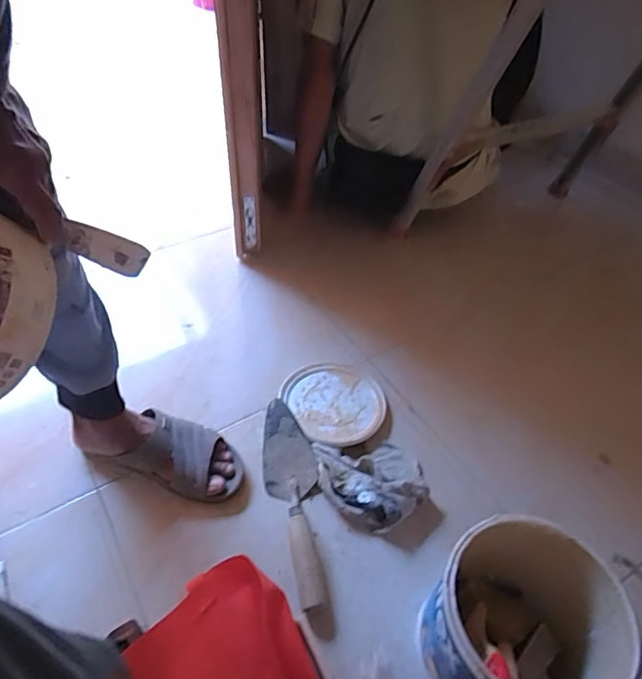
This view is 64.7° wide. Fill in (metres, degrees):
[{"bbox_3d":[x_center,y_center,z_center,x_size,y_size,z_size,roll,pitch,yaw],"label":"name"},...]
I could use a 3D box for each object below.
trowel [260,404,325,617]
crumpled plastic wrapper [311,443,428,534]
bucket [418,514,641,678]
[{"bbox_3d":[-0.034,0.221,0.722,0.077,0.047,0.298,-10,48,-14],"label":"trowel"},{"bbox_3d":[0.077,0.208,0.745,0.153,0.042,0.135,-6,47,-10],"label":"crumpled plastic wrapper"},{"bbox_3d":[0.199,0.315,0.549,0.163,0.188,0.171,2,47,-2],"label":"bucket"}]

